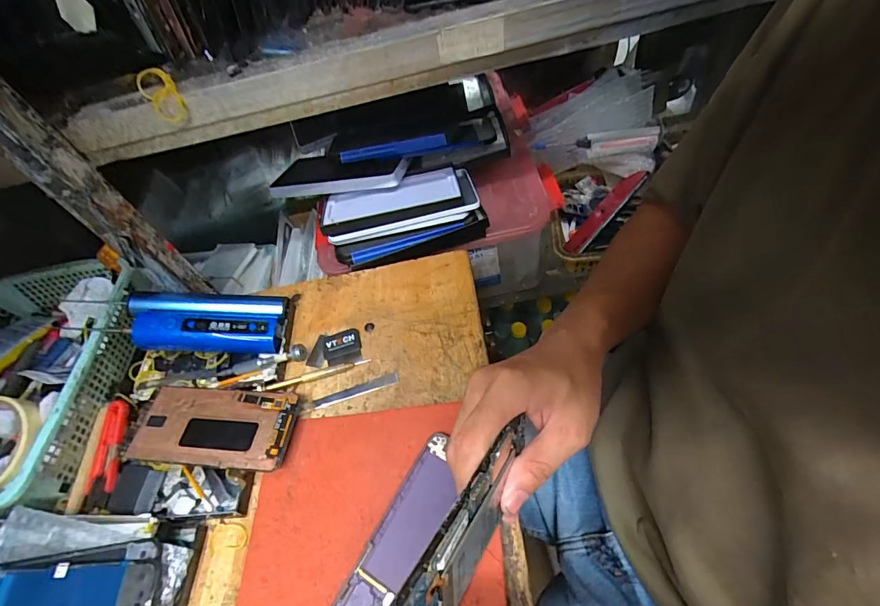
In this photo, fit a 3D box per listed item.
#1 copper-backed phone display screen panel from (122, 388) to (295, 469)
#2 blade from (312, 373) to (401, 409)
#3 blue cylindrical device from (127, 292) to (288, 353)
[{"bbox_3d":[-0.206,0.111,0.382,0.143,0.011,0.070,2,54,7],"label":"copper-backed phone display screen panel"},{"bbox_3d":[-0.082,0.085,0.411,0.085,0.008,0.012,-18,53,-1],"label":"blade"},{"bbox_3d":[-0.243,0.017,0.441,0.150,0.039,0.074,4,52,-11],"label":"blue cylindrical device"}]

